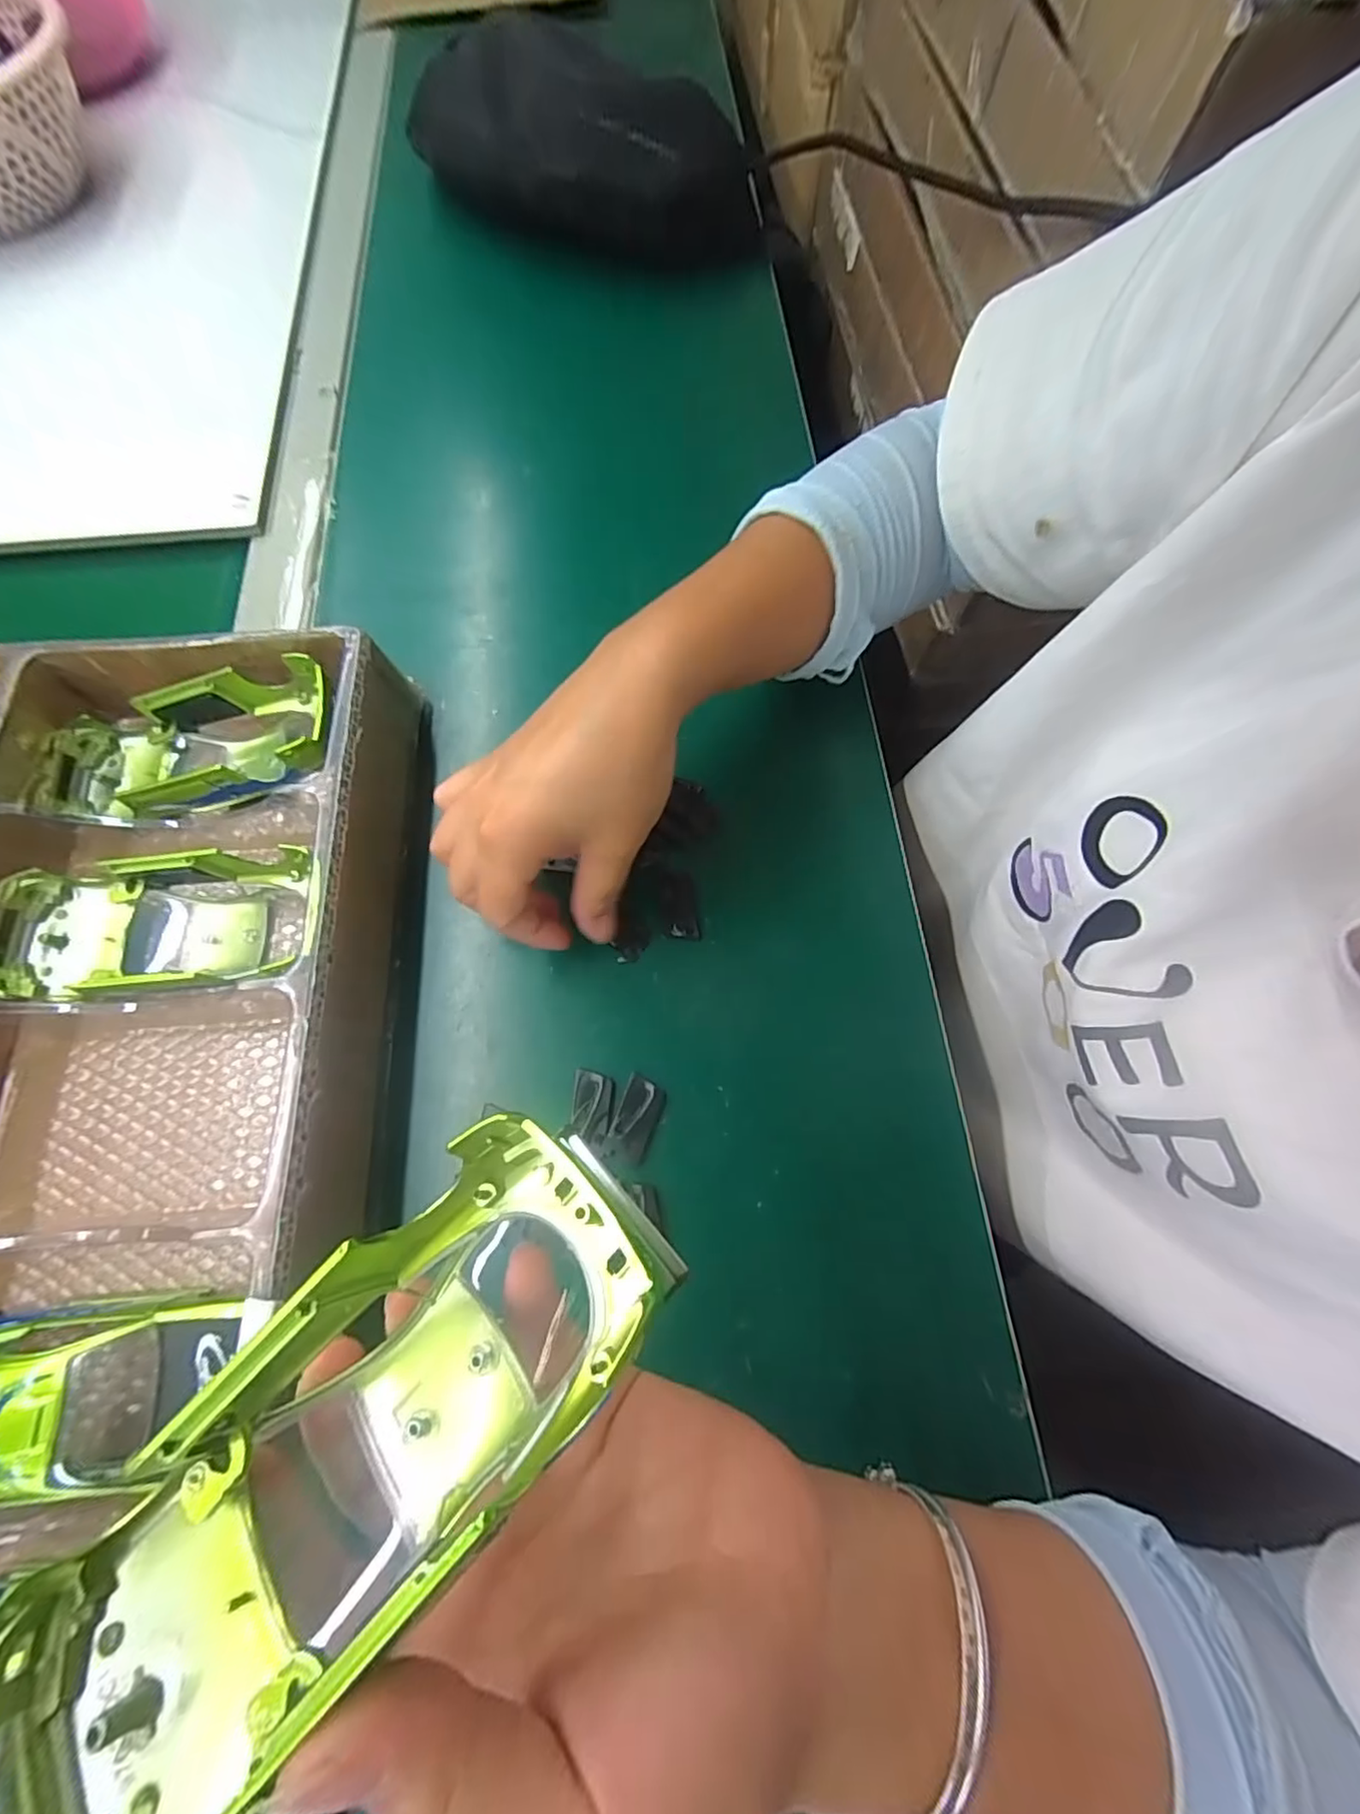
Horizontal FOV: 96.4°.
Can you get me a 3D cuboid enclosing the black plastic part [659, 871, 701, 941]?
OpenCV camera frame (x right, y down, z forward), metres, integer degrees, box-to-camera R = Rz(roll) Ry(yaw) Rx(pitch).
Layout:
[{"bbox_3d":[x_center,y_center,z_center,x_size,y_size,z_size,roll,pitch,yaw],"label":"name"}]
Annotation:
[{"bbox_3d":[-0.001,-0.001,0.288,0.017,0.006,0.036,-7,71,-3],"label":"black plastic part"}]

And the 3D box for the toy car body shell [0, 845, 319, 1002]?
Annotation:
[{"bbox_3d":[-0.216,0.008,0.253,0.119,0.032,0.059,-2,71,-1],"label":"toy car body shell"}]

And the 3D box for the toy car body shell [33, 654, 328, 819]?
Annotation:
[{"bbox_3d":[-0.220,-0.070,0.278,0.135,0.045,0.065,-6,71,-3],"label":"toy car body shell"}]

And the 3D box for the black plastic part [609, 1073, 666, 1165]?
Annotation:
[{"bbox_3d":[-0.018,0.087,0.251,0.018,0.004,0.032,20,72,6],"label":"black plastic part"}]

